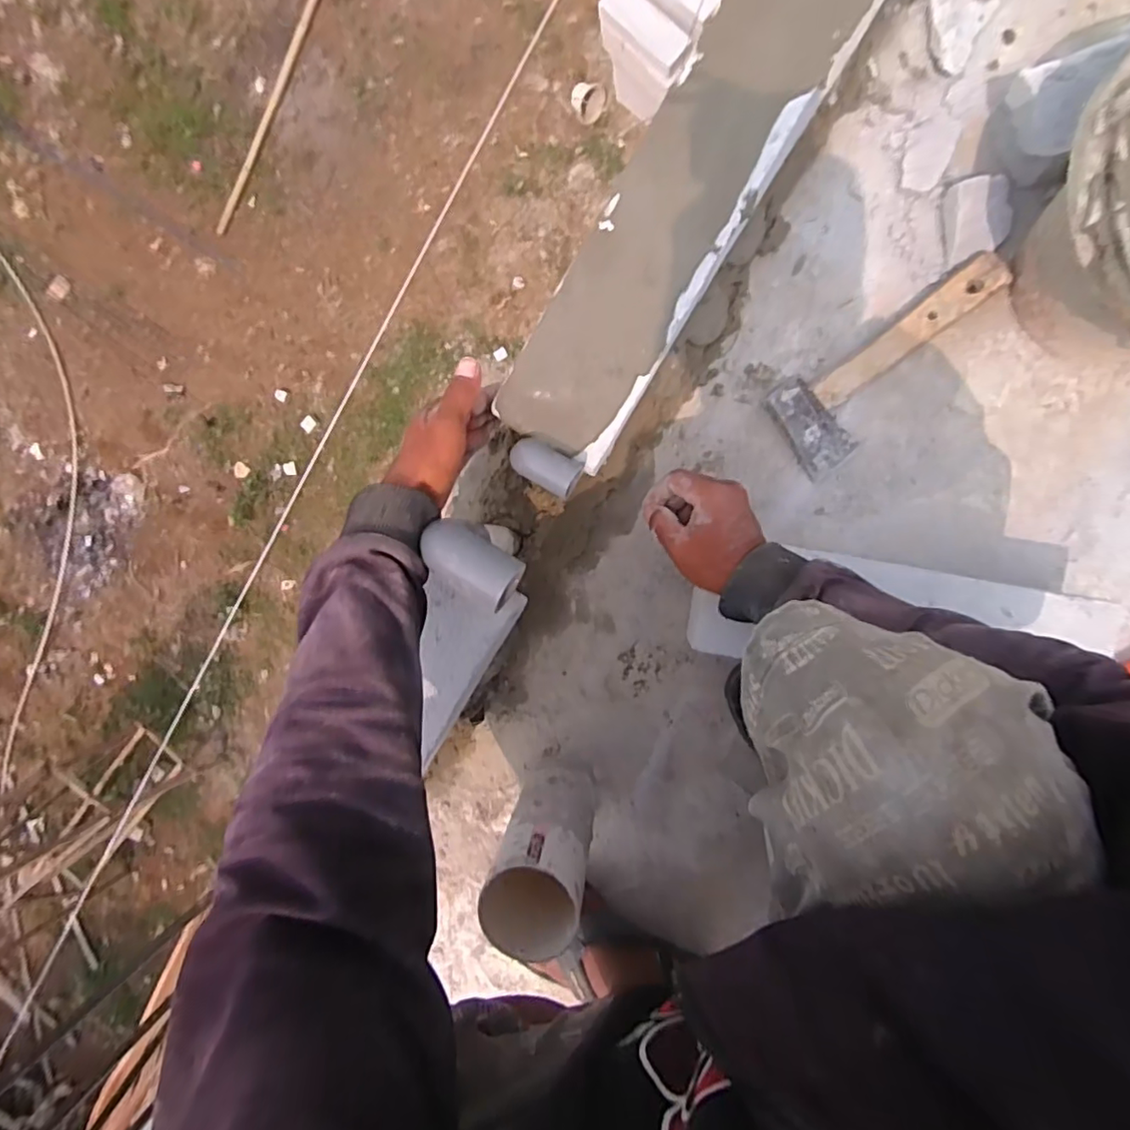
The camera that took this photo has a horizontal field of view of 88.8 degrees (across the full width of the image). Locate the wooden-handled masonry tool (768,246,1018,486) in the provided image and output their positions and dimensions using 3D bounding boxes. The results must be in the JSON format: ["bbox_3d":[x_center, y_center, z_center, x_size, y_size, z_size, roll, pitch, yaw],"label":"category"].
[{"bbox_3d":[0.307,-0.184,0.537,0.228,0.029,0.090,-35,90,8],"label":"wooden-handled masonry tool"}]

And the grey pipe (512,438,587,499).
[{"bbox_3d":[-0.014,-0.076,0.450,0.054,0.027,0.030,28,97,3],"label":"grey pipe"}]

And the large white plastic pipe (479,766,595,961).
[{"bbox_3d":[-0.015,0.252,0.523,0.074,0.196,0.081,0,94,6],"label":"large white plastic pipe"}]

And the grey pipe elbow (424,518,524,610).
[{"bbox_3d":[-0.061,-0.003,0.409,0.072,0.059,0.041,32,97,3],"label":"grey pipe elbow"}]

